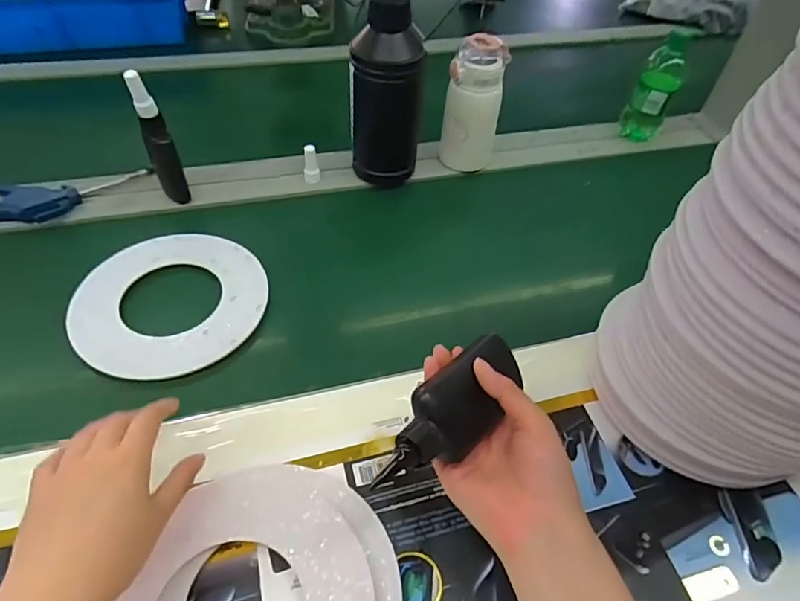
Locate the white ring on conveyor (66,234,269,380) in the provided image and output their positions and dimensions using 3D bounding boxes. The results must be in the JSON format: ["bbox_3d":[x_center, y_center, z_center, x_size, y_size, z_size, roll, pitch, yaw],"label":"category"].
[{"bbox_3d":[-0.236,0.000,0.528,0.188,0.011,0.168,-15,58,-18],"label":"white ring on conveyor"}]

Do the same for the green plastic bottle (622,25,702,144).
[{"bbox_3d":[0.379,-0.310,0.753,0.058,0.152,0.060,21,51,14],"label":"green plastic bottle"}]

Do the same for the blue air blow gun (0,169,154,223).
[{"bbox_3d":[-0.446,-0.127,0.613,0.263,0.030,0.084,-11,51,-13],"label":"blue air blow gun"}]

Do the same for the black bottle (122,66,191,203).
[{"bbox_3d":[-0.276,-0.182,0.586,0.030,0.158,0.026,-22,54,-21],"label":"black bottle"}]

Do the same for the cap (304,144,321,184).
[{"bbox_3d":[-0.116,-0.178,0.671,0.019,0.053,0.019,2,49,-2],"label":"cap"}]

